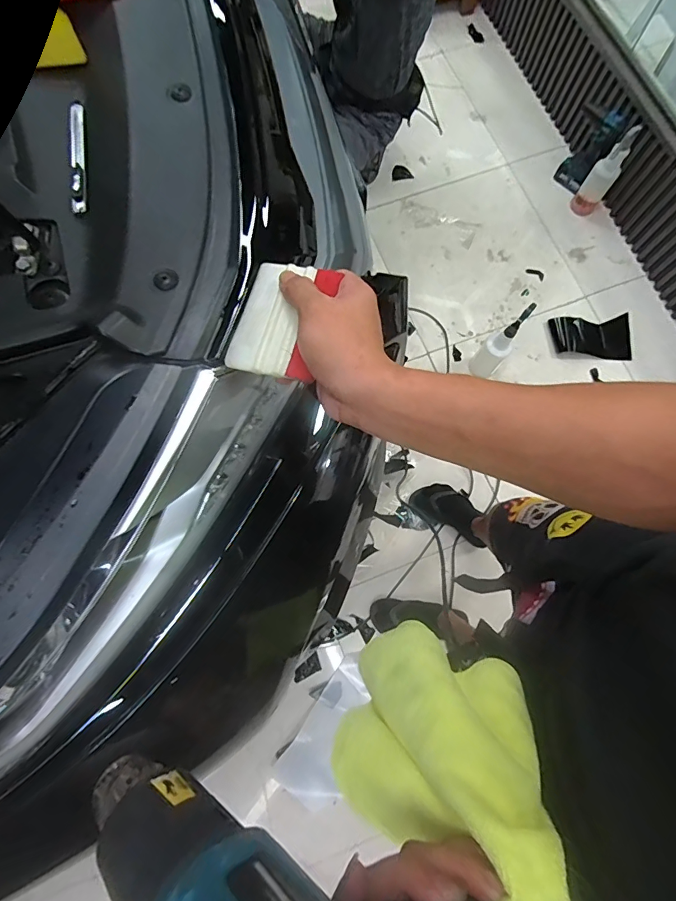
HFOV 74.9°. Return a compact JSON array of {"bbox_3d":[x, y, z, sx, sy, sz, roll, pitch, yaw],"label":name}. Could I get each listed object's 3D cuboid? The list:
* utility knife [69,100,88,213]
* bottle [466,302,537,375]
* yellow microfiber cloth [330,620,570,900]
[{"bbox_3d":[-0.235,-0.267,0.399,0.017,0.010,0.138,-10,76,-3],"label":"utility knife"},{"bbox_3d":[0.490,-0.323,1.337,0.082,0.290,0.116,35,78,8],"label":"bottle"},{"bbox_3d":[0.072,0.209,0.320,0.110,0.217,0.139,37,78,8],"label":"yellow microfiber cloth"}]

